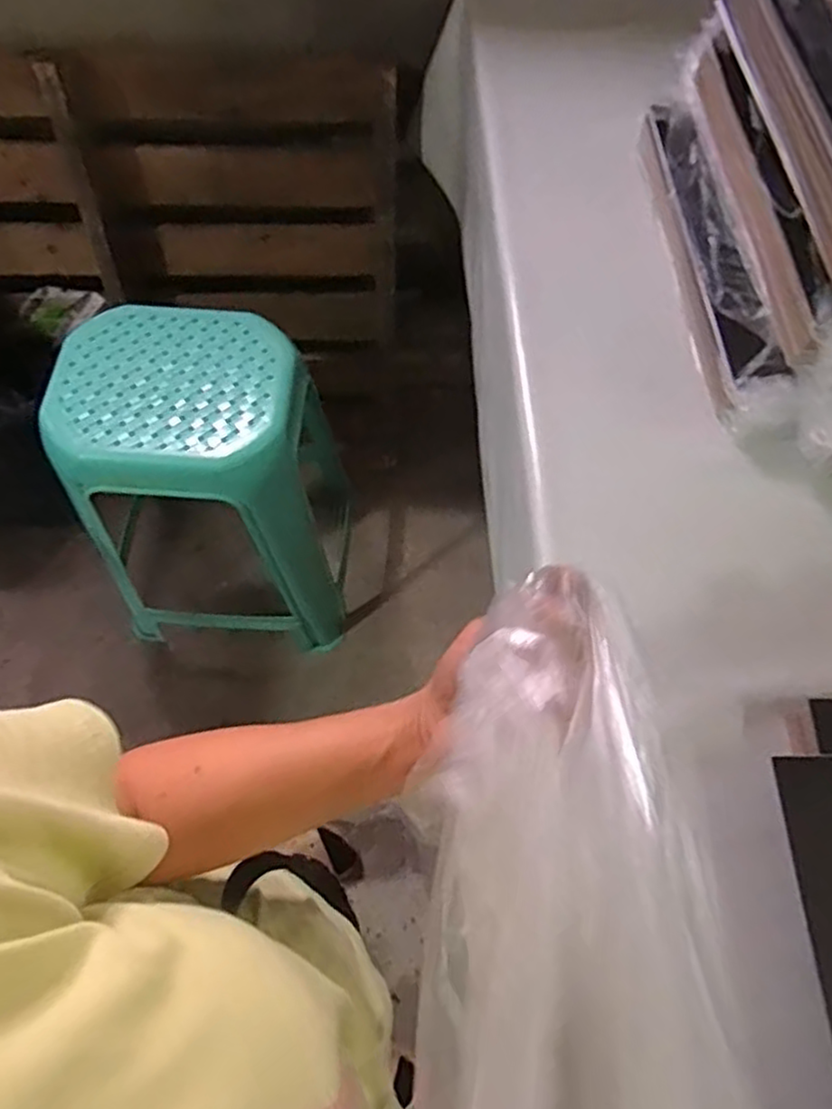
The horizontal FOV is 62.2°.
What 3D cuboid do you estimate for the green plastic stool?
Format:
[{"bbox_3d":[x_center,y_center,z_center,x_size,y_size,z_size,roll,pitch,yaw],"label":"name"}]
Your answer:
[{"bbox_3d":[-0.309,-0.089,1.138,0.373,0.526,0.316,2,66,-1],"label":"green plastic stool"}]

